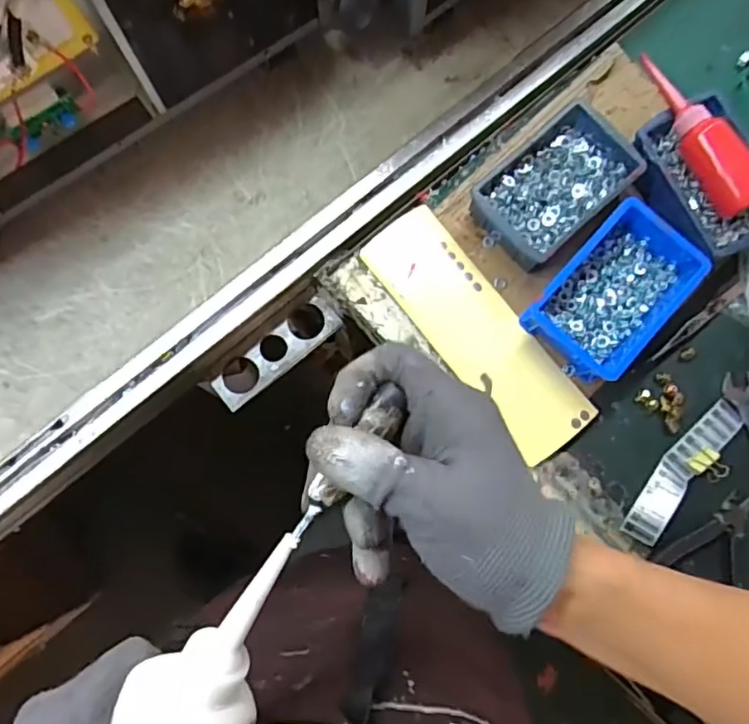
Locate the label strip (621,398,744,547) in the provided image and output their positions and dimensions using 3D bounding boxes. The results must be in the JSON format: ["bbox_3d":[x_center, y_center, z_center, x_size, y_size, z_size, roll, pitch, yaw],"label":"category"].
[{"bbox_3d":[0.281,0.097,0.541,0.033,0.015,0.153,41,83,4],"label":"label strip"}]

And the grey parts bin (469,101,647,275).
[{"bbox_3d":[0.169,-0.163,0.562,0.150,0.049,0.098,-40,85,-6],"label":"grey parts bin"}]

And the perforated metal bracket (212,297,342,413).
[{"bbox_3d":[-0.101,-0.009,0.622,0.145,0.009,0.043,-40,73,-9],"label":"perforated metal bracket"}]

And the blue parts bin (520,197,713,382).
[{"bbox_3d":[0.220,-0.066,0.548,0.098,0.052,0.158,42,83,4],"label":"blue parts bin"}]

